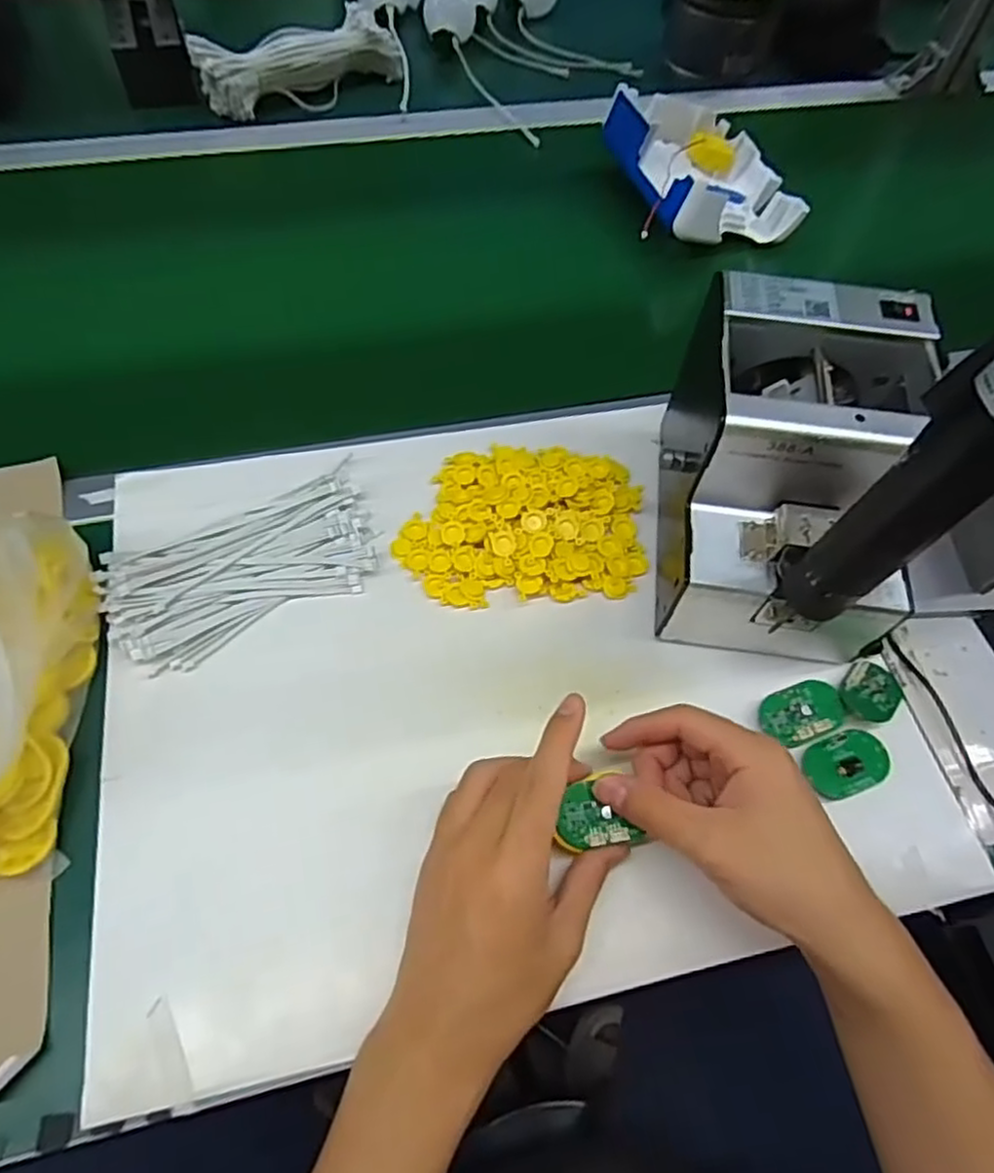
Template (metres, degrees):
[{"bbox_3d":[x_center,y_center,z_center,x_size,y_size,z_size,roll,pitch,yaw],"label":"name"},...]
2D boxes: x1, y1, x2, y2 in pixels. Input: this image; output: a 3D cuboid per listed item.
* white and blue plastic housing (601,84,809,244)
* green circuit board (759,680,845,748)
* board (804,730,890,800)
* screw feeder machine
[{"bbox_3d":[0.192,-0.396,0.658,0.140,0.059,0.181,-10,63,-13],"label":"white and blue plastic housing"},{"bbox_3d":[0.186,0.076,0.425,0.049,0.006,0.034,-21,60,-5],"label":"green circuit board"},{"bbox_3d":[0.209,0.102,0.412,0.049,0.010,0.034,-21,63,-10],"label":"board"},{"bbox_3d":[0.177,-0.068,0.431,0.127,0.145,0.182,8,65,-1],"label":"screw feeder machine"}]

